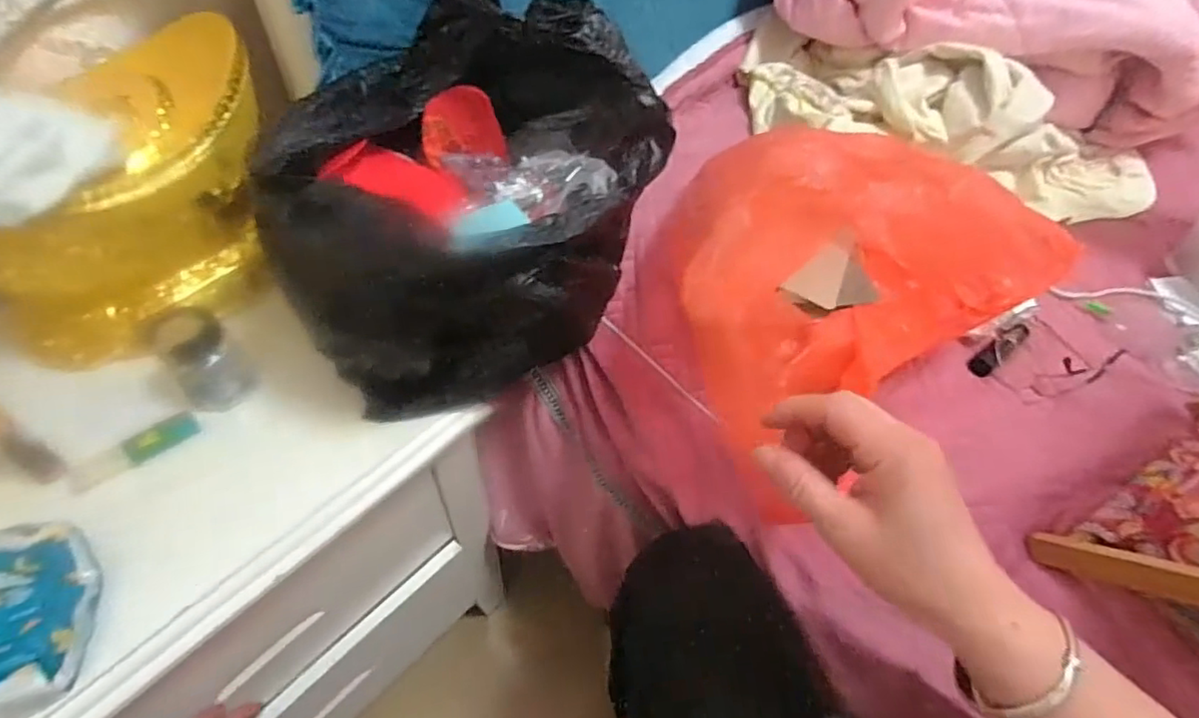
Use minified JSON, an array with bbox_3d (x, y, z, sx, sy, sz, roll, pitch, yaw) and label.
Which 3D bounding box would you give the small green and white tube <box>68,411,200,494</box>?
[{"bbox_3d":[-0.347,0.069,0.445,0.086,0.006,0.022,-35,78,-25],"label":"small green and white tube"}]

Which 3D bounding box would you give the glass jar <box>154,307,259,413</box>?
[{"bbox_3d":[-0.308,0.000,0.464,0.051,0.066,0.052,36,57,24],"label":"glass jar"}]

